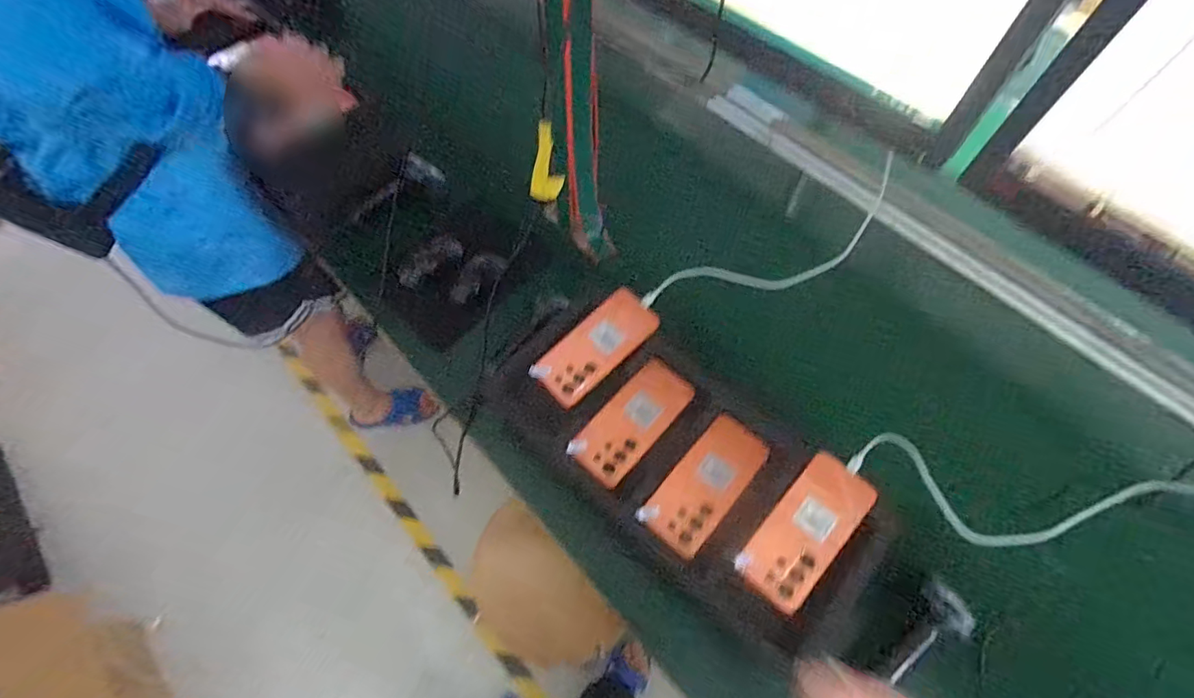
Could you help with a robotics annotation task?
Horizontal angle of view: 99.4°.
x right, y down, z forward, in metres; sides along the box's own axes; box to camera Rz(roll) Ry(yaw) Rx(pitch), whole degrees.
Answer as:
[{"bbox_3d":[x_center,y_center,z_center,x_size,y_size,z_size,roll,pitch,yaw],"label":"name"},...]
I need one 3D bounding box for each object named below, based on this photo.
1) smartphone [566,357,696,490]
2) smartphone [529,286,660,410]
[{"bbox_3d":[0.048,0.089,0.643,0.074,0.010,0.176,38,68,18],"label":"smartphone"},{"bbox_3d":[-0.002,-0.004,0.676,0.176,0.010,0.081,-43,72,-9],"label":"smartphone"}]

